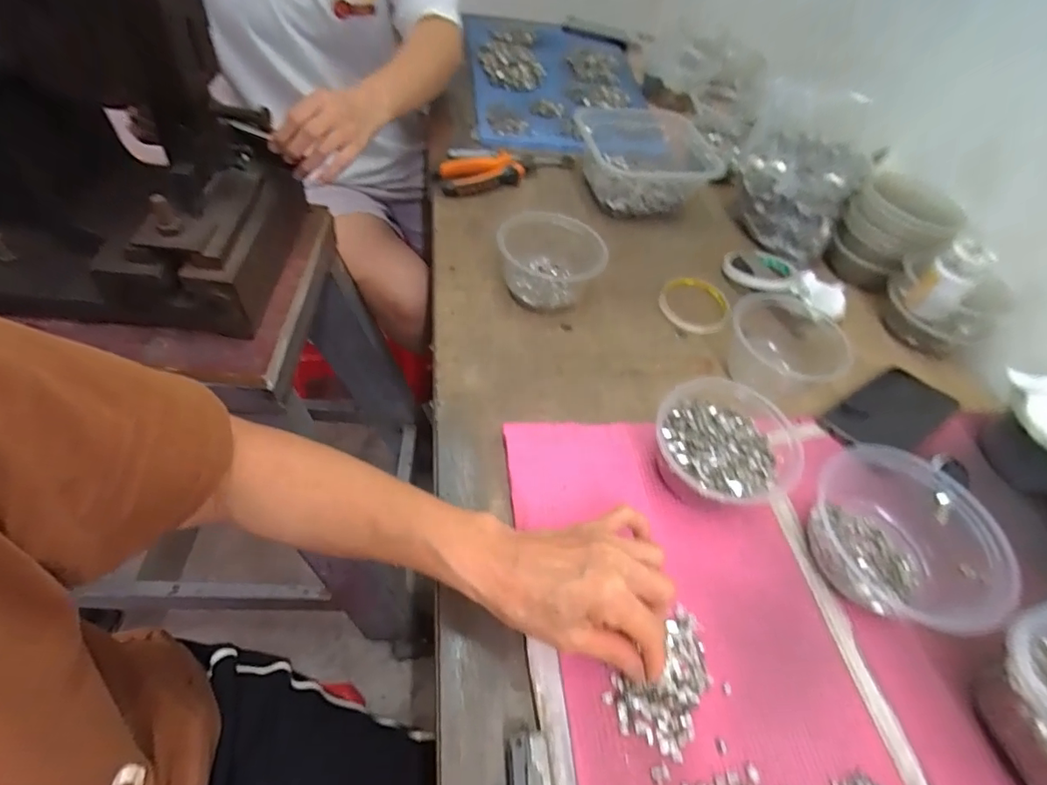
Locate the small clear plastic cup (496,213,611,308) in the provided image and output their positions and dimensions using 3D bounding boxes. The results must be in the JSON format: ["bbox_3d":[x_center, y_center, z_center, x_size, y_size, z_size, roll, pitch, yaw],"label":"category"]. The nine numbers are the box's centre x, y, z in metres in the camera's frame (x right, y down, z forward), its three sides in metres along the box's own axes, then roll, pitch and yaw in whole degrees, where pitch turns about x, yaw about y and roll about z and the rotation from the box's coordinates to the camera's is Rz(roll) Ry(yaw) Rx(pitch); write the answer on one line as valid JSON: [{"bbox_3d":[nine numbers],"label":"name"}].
[{"bbox_3d":[0.026,-0.140,0.562,0.111,0.061,0.101,-5,52,-13],"label":"small clear plastic cup"}]

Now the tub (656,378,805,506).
[{"bbox_3d":[0.168,0.047,0.435,0.124,0.060,0.110,-27,59,-27],"label":"tub"}]

